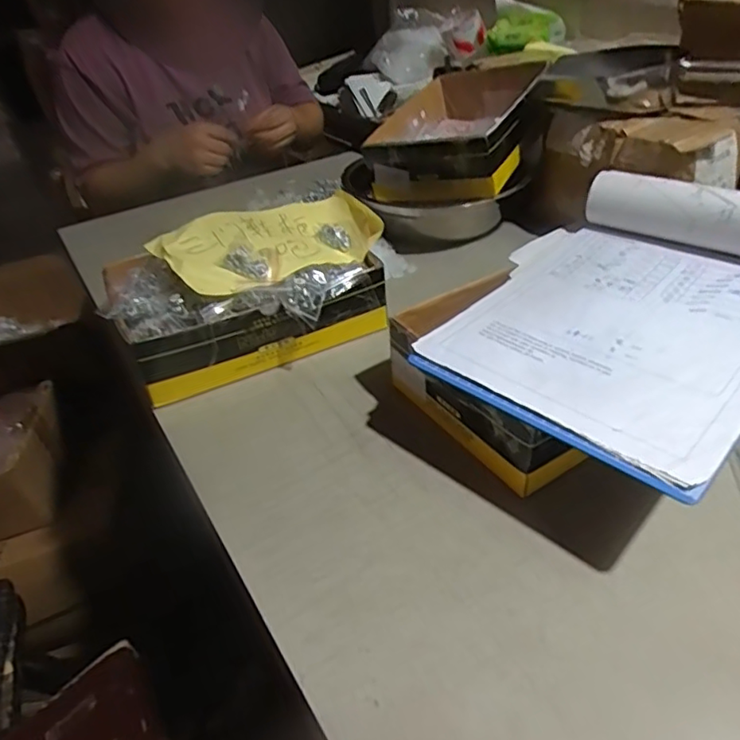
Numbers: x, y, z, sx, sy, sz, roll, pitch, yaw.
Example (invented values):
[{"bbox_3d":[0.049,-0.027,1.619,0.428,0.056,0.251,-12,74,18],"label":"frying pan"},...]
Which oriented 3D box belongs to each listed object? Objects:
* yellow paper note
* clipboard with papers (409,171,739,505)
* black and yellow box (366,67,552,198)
[{"bbox_3d":[-0.093,-0.130,0.585,0.217,0.040,0.140,-29,44,-26],"label":"yellow paper note"},{"bbox_3d":[0.194,-0.060,0.444,0.232,0.052,0.296,27,50,35],"label":"clipboard with papers"},{"bbox_3d":[0.114,-0.315,0.774,0.188,0.088,0.254,10,41,20],"label":"black and yellow box"}]

